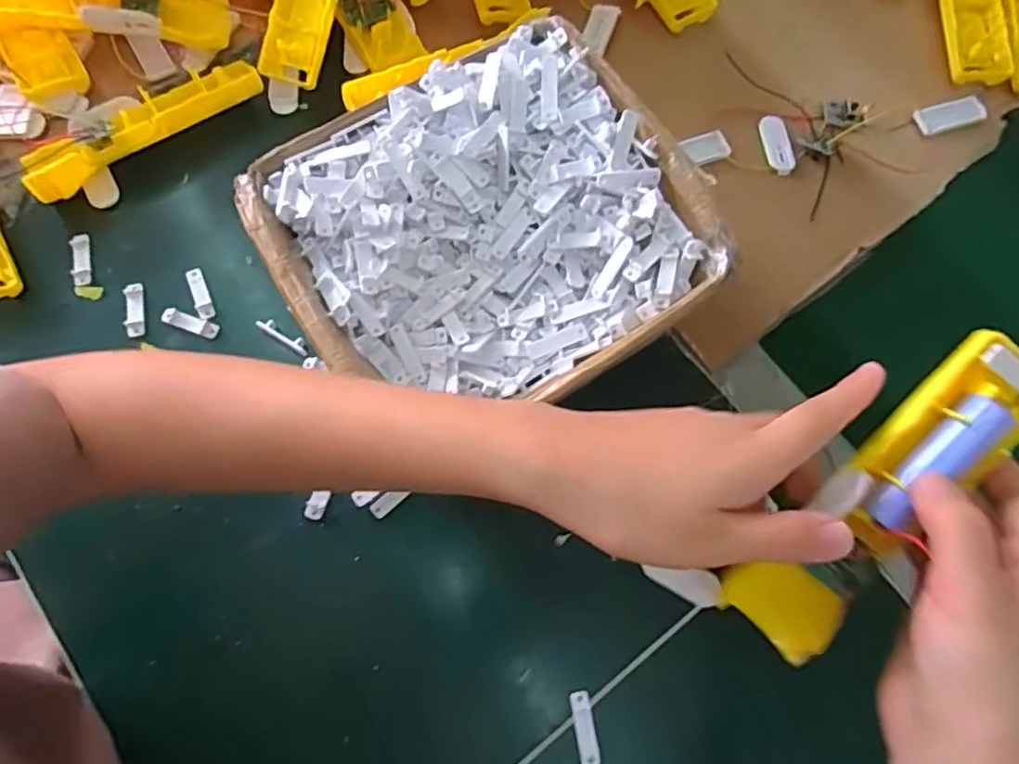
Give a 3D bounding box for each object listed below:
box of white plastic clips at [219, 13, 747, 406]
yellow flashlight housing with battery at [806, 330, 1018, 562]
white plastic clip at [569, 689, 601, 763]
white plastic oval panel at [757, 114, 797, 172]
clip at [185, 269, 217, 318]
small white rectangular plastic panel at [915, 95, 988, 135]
[{"bbox_3d":[-0.016,-0.083,0.389,0.227,0.083,0.198,-27,76,-10],"label":"box of white plastic clips"},{"bbox_3d":[0.177,0.027,0.264,0.100,0.016,0.042,-45,79,7],"label":"yellow flashlight housing with battery"},{"bbox_3d":[0.041,0.189,0.348,0.011,0.005,0.037,-8,74,-5],"label":"white plastic clip"},{"bbox_3d":[0.197,-0.177,0.469,0.022,0.004,0.048,-4,73,-4],"label":"white plastic oval panel"},{"bbox_3d":[-0.205,-0.059,0.422,0.011,0.004,0.037,-22,75,-8],"label":"clip"},{"bbox_3d":[0.337,-0.204,0.484,0.058,0.004,0.022,-16,75,-7],"label":"small white rectangular plastic panel"}]

